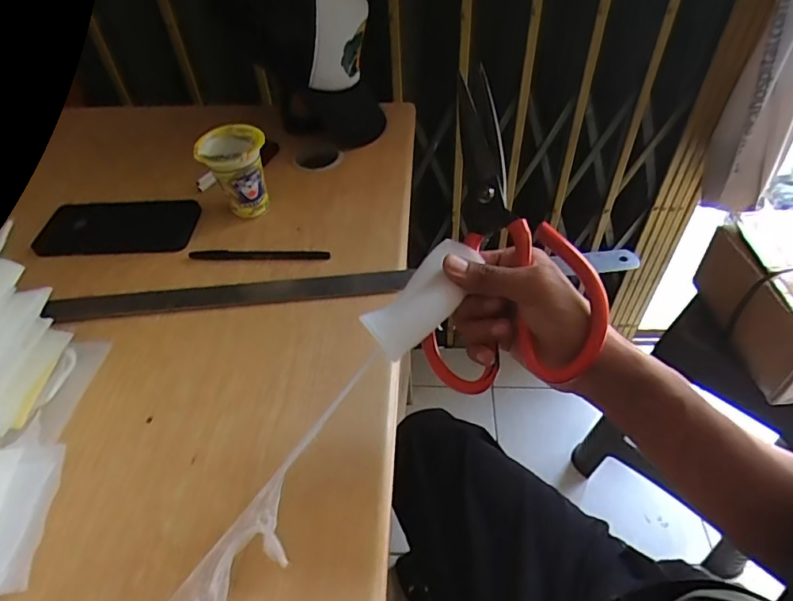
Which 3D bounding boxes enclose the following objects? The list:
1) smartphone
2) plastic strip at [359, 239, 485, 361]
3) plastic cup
[{"bbox_3d":[-0.307,-0.084,0.564,0.166,0.009,0.076,-2,47,1],"label":"smartphone"},{"bbox_3d":[0.018,-0.006,0.325,0.039,0.012,0.092,27,65,23],"label":"plastic strip"},{"bbox_3d":[-0.171,-0.133,0.553,0.066,0.091,0.069,-2,47,2],"label":"plastic cup"}]

